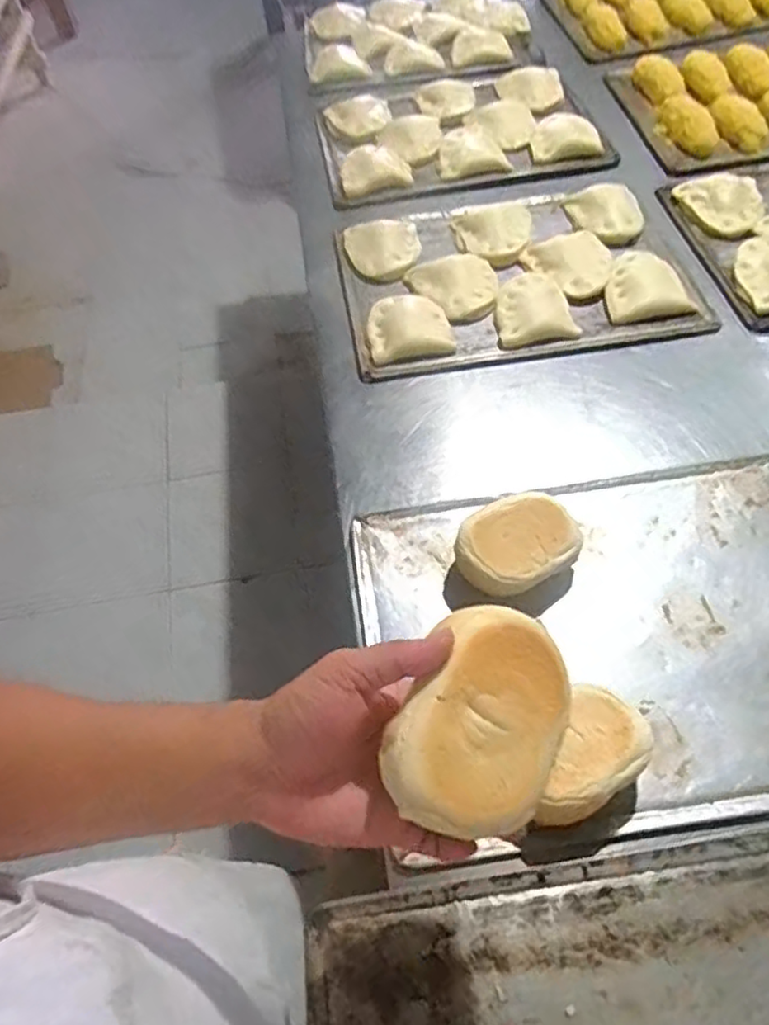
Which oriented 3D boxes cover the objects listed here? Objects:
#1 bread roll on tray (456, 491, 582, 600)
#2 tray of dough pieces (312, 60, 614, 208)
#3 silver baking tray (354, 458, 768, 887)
[{"bbox_3d":[0.121,0.035,0.625,0.115,0.058,0.080,-27,58,-15],"label":"bread roll on tray"},{"bbox_3d":[0.108,-0.644,1.098,0.425,0.032,0.337,-13,57,-4],"label":"tray of dough pieces"},{"bbox_3d":[0.214,0.112,0.591,0.443,0.026,0.324,-10,57,-2],"label":"silver baking tray"}]

